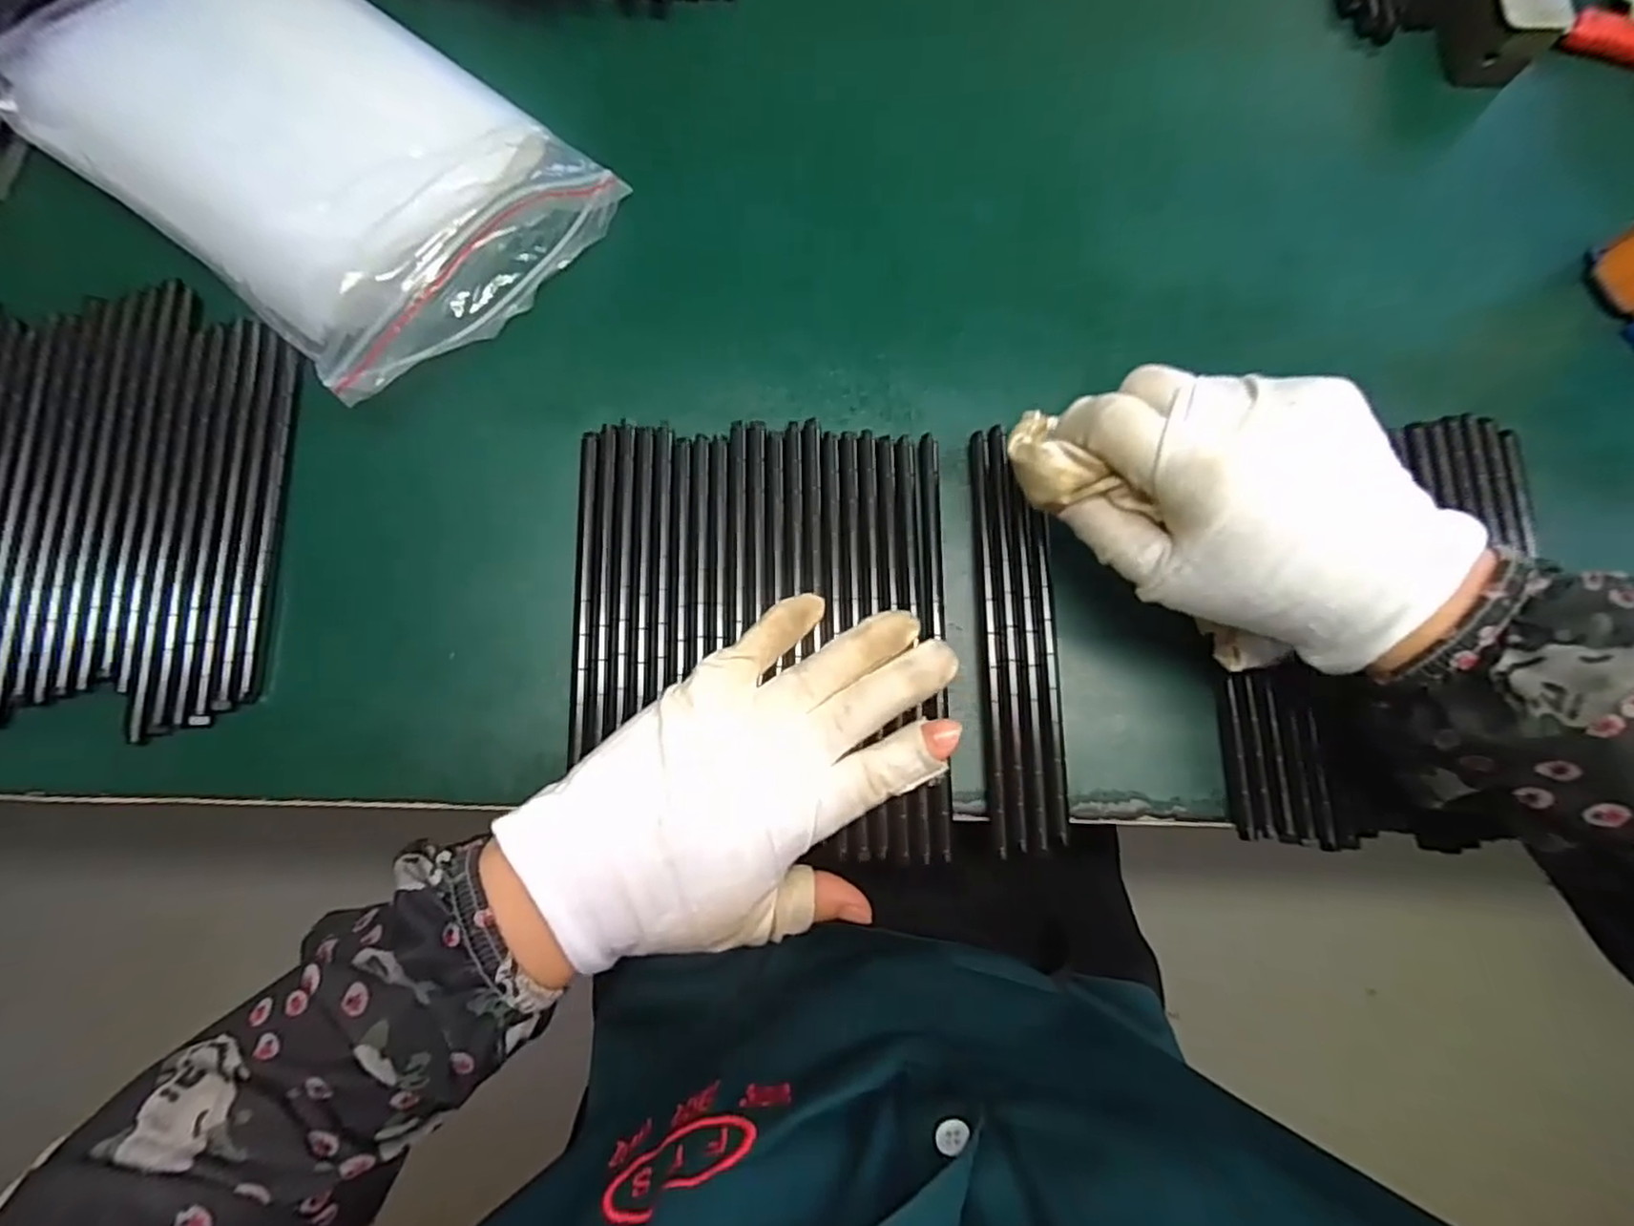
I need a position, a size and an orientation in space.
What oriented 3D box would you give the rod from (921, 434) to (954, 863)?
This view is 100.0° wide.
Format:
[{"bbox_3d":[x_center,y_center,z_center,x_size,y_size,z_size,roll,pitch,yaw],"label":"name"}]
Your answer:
[{"bbox_3d":[0.050,0.009,0.280,0.007,0.009,0.173,-1,80,-2],"label":"rod"}]

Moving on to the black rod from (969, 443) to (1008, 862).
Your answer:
[{"bbox_3d":[0.070,0.008,0.281,0.006,0.008,0.171,0,80,-2],"label":"black rod"}]

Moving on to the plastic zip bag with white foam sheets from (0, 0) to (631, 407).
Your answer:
[{"bbox_3d":[-0.221,-0.206,0.294,0.245,0.035,0.148,38,81,5],"label":"plastic zip bag with white foam sheets"}]

